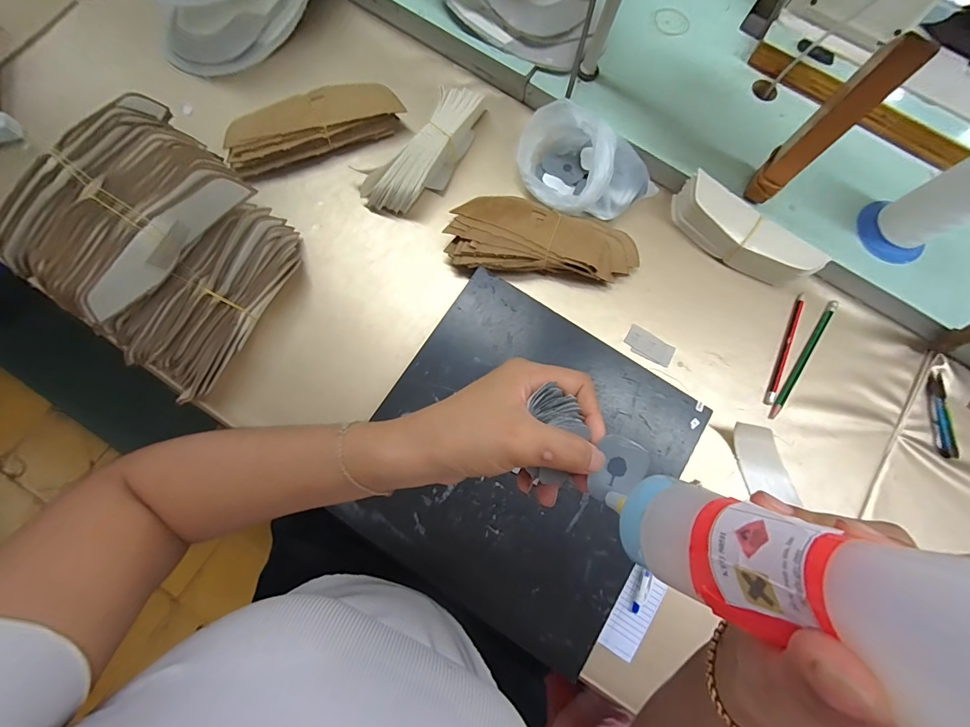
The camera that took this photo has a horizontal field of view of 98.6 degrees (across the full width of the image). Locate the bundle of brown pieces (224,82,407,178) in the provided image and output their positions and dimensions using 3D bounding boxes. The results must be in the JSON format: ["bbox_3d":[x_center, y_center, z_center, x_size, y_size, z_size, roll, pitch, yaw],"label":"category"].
[{"bbox_3d":[-0.205,-0.287,0.505,0.205,0.038,0.065,-21,80,-7],"label":"bundle of brown pieces"}]

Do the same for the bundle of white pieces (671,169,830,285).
[{"bbox_3d":[0.303,-0.151,0.492,0.172,0.047,0.048,34,79,4],"label":"bundle of white pieces"}]

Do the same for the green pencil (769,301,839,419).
[{"bbox_3d":[0.373,-0.007,0.488,0.011,0.004,0.169,36,79,5],"label":"green pencil"}]

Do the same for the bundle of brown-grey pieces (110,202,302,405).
[{"bbox_3d":[-0.279,-0.068,0.448,0.105,0.062,0.210,38,79,5],"label":"bundle of brown-grey pieces"}]

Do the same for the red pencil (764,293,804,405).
[{"bbox_3d":[0.355,-0.017,0.490,0.010,0.004,0.144,25,78,3],"label":"red pencil"}]

